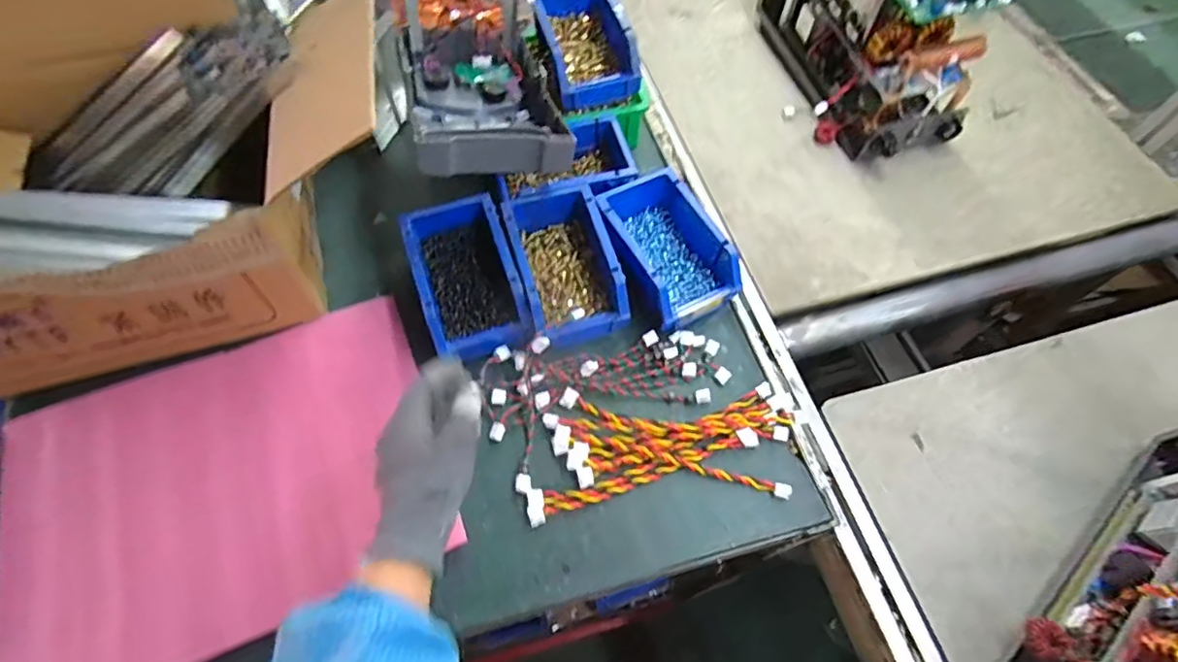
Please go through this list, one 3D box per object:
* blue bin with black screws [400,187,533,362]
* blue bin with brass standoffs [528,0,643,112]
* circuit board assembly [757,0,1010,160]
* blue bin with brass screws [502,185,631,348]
[{"bbox_3d":[-0.130,-0.055,0.607,0.099,0.066,0.171,-18,63,-10],"label":"blue bin with black screws"},{"bbox_3d":[-0.010,-0.352,0.688,0.101,0.064,0.162,-17,62,-9],"label":"blue bin with brass standoffs"},{"bbox_3d":[0.370,-0.434,0.738,0.164,0.220,0.351,-9,61,-5],"label":"circuit board assembly"},{"bbox_3d":[-0.029,-0.079,0.618,0.101,0.063,0.186,-15,62,-9],"label":"blue bin with brass screws"}]

